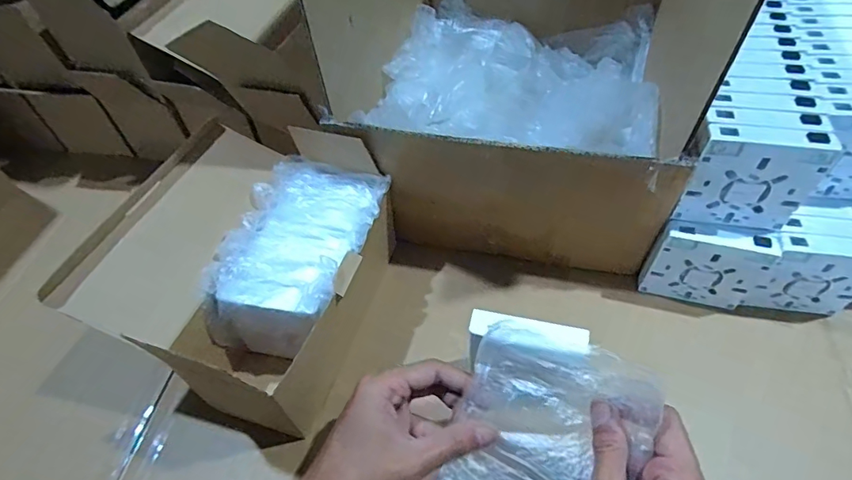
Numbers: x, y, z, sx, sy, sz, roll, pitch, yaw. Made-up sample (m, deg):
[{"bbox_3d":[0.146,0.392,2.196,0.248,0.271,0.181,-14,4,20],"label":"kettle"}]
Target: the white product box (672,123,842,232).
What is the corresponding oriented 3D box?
[{"bbox_3d":[0.254,-0.048,0.374,0.086,0.086,0.023,8,53,9],"label":"white product box"}]

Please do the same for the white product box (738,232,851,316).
[{"bbox_3d":[0.339,0.032,0.415,0.088,0.081,0.022,5,53,7],"label":"white product box"}]

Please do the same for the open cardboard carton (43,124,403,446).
[{"bbox_3d":[-0.145,0.022,0.422,0.178,0.127,0.223,15,54,14],"label":"open cardboard carton"}]

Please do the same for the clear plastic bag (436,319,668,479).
[{"bbox_3d":[0.078,0.127,0.307,0.112,0.020,0.126,17,83,15],"label":"clear plastic bag"}]

